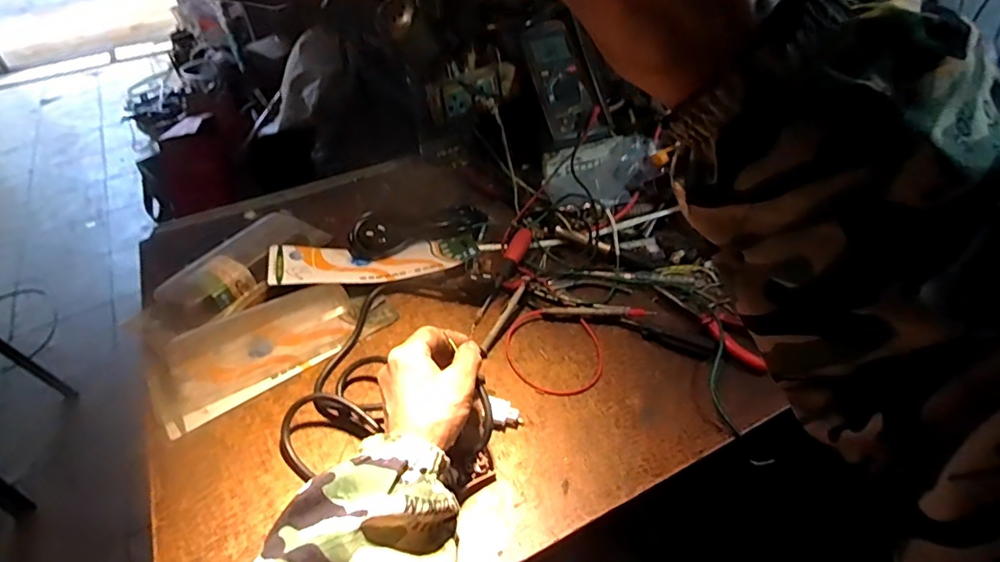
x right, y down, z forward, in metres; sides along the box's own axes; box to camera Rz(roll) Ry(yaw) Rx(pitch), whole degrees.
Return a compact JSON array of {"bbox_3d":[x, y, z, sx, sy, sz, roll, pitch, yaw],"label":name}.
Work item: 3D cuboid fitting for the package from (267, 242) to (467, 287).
[{"bbox_3d":[-0.166,-0.023,0.644,0.213,0.013,0.090,-4,33,-15],"label":"package"}]

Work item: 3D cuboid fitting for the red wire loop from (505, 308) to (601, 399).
[{"bbox_3d":[0.057,0.076,0.564,0.107,0.008,0.102,0,44,0],"label":"red wire loop"}]

